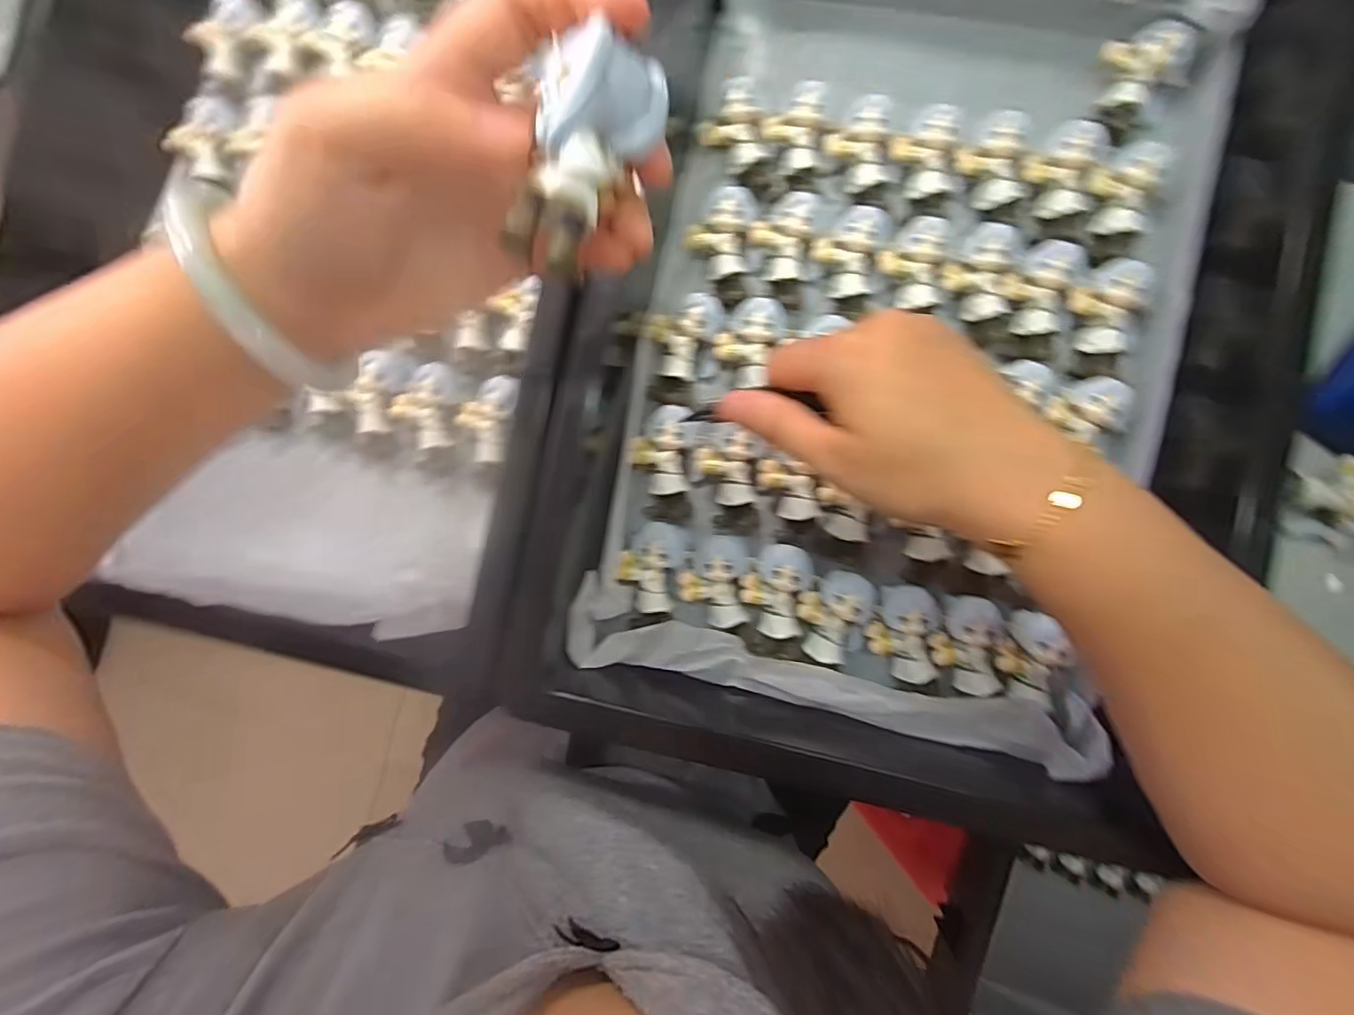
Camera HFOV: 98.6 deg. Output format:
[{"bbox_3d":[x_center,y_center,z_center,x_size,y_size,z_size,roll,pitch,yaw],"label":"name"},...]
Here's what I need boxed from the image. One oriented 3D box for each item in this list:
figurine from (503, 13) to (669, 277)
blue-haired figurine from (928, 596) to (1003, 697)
[{"bbox_3d":[-0.025,-0.095,0.153,0.019,0.029,0.060,32,94,4],"label":"figurine"},{"bbox_3d":[0.153,0.074,0.308,0.033,0.018,0.053,-1,89,5],"label":"blue-haired figurine"}]

